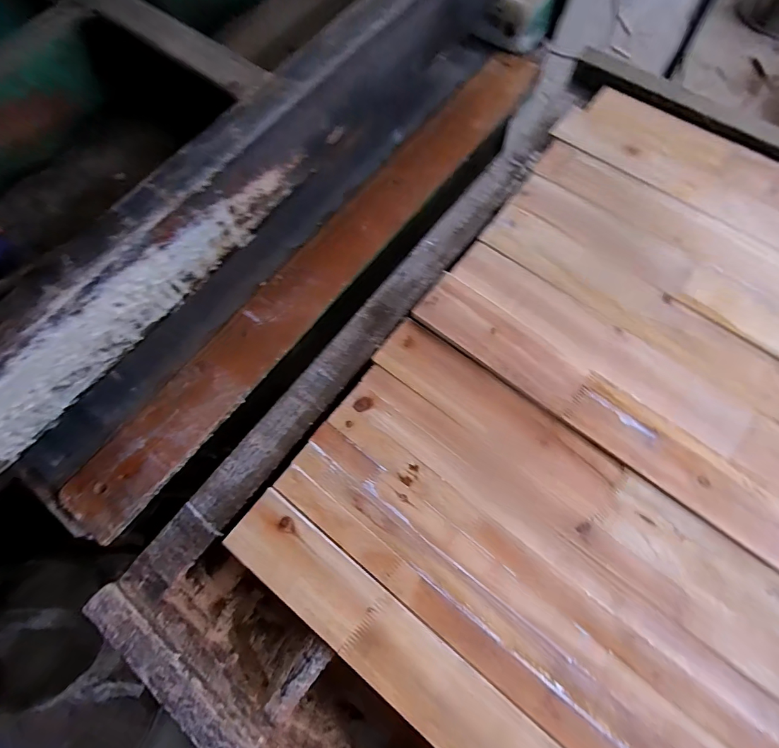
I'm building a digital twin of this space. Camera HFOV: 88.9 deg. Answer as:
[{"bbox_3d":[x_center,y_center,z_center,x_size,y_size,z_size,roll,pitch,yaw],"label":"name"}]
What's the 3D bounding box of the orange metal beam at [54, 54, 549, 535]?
[{"bbox_3d":[-0.078,-0.180,0.600,0.103,0.031,0.954,37,76,13],"label":"orange metal beam"}]

